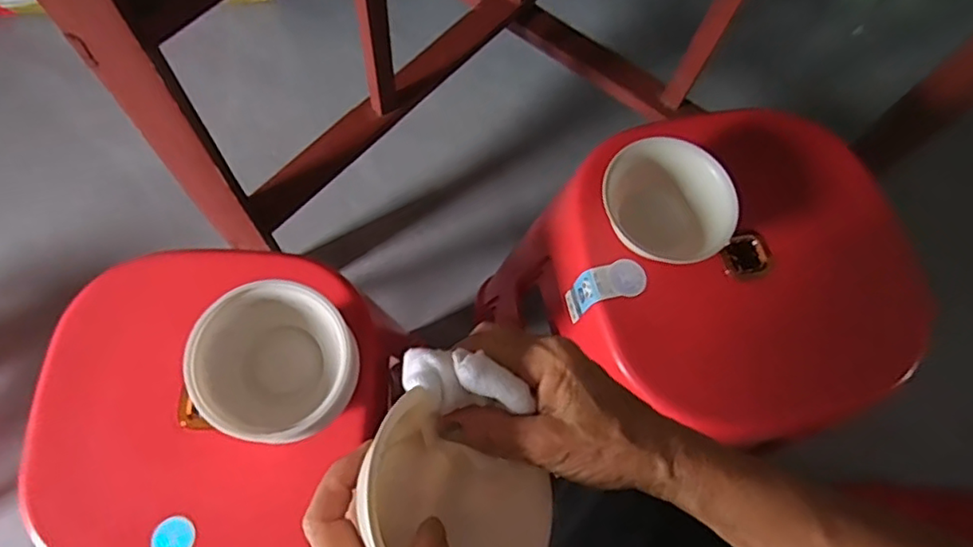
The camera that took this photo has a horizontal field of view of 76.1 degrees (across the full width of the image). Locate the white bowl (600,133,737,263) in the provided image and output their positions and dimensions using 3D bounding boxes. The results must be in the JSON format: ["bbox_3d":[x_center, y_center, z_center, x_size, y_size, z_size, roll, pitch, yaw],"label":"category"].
[{"bbox_3d":[0.146,-0.054,0.513,0.108,0.053,0.094,31,70,8],"label":"white bowl"}]

